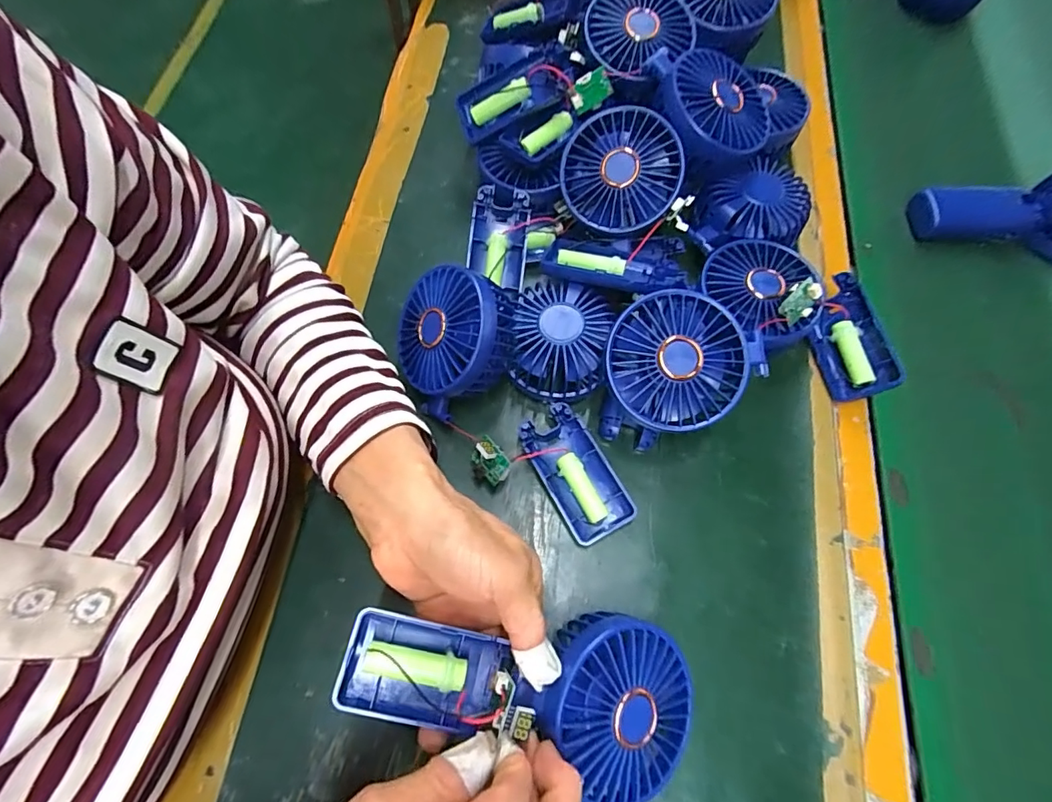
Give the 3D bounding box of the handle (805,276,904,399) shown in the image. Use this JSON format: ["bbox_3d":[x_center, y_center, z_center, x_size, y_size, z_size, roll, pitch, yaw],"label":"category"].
[{"bbox_3d":[0.235,-0.046,0.363,0.044,0.020,0.090,-22,64,35],"label":"handle"}]

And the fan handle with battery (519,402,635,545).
[{"bbox_3d":[0.033,0.049,0.340,0.047,0.018,0.092,-28,71,-12],"label":"fan handle with battery"}]

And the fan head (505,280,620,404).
[{"bbox_3d":[0.025,-0.043,0.355,0.072,0.036,0.075,13,68,4],"label":"fan head"}]

